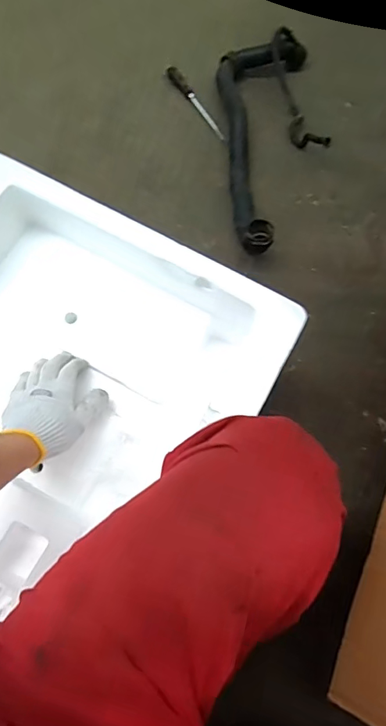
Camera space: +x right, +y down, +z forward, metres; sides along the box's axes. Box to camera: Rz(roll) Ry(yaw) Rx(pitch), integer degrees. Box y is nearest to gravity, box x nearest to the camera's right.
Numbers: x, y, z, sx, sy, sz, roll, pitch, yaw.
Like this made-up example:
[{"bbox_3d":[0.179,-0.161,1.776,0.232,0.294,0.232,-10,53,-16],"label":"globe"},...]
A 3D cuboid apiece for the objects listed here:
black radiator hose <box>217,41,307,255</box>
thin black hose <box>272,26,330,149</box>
[{"bbox_3d":[0.114,-0.486,1.008,0.185,0.093,0.568,10,69,6],"label":"black radiator hose"},{"bbox_3d":[0.231,-0.599,1.045,0.057,0.089,0.328,-9,69,-2],"label":"thin black hose"}]

